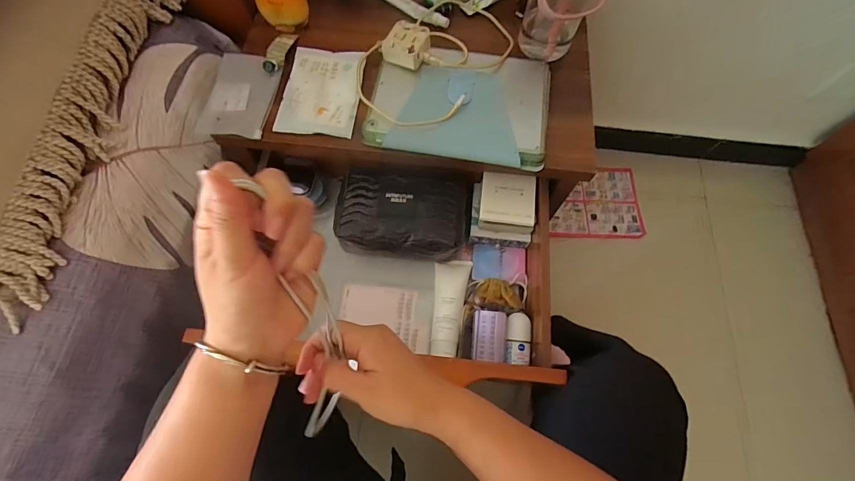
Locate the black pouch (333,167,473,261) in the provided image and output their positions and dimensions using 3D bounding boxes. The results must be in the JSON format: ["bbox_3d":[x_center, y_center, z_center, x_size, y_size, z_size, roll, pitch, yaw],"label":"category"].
[{"bbox_3d":[-0.036,-0.048,0.597,0.206,0.064,0.151,8,85,4],"label":"black pouch"}]

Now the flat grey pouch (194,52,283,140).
[{"bbox_3d":[-0.274,-0.214,0.566,0.096,0.012,0.140,6,68,2],"label":"flat grey pouch"}]

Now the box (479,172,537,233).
[{"bbox_3d":[0.122,-0.058,0.600,0.086,0.044,0.083,6,68,1],"label":"box"}]

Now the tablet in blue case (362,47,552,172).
[{"bbox_3d":[0.049,-0.205,0.557,0.250,0.019,0.188,10,68,3],"label":"tablet in blue case"}]

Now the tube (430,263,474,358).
[{"bbox_3d":[0.031,0.099,0.585,0.052,0.027,0.152,9,68,3],"label":"tube"}]

